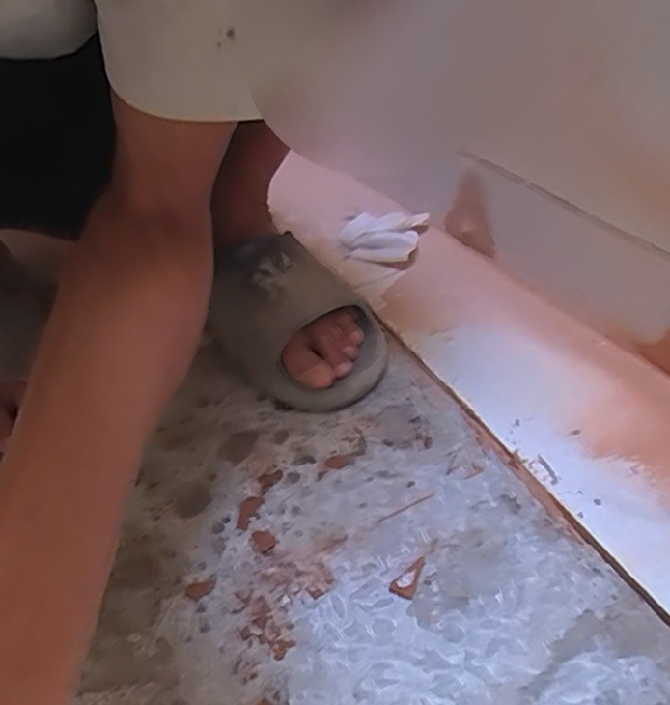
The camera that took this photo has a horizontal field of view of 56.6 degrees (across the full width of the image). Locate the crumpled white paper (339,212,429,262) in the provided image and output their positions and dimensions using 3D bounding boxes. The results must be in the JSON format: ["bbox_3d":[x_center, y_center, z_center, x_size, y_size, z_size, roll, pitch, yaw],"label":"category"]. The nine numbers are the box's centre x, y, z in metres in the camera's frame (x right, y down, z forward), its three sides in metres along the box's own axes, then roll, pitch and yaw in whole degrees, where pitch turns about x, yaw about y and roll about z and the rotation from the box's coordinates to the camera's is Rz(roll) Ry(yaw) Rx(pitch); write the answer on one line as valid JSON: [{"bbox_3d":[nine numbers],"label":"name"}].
[{"bbox_3d":[0.051,-0.128,0.681,0.082,0.024,0.077,10,42,16],"label":"crumpled white paper"}]

